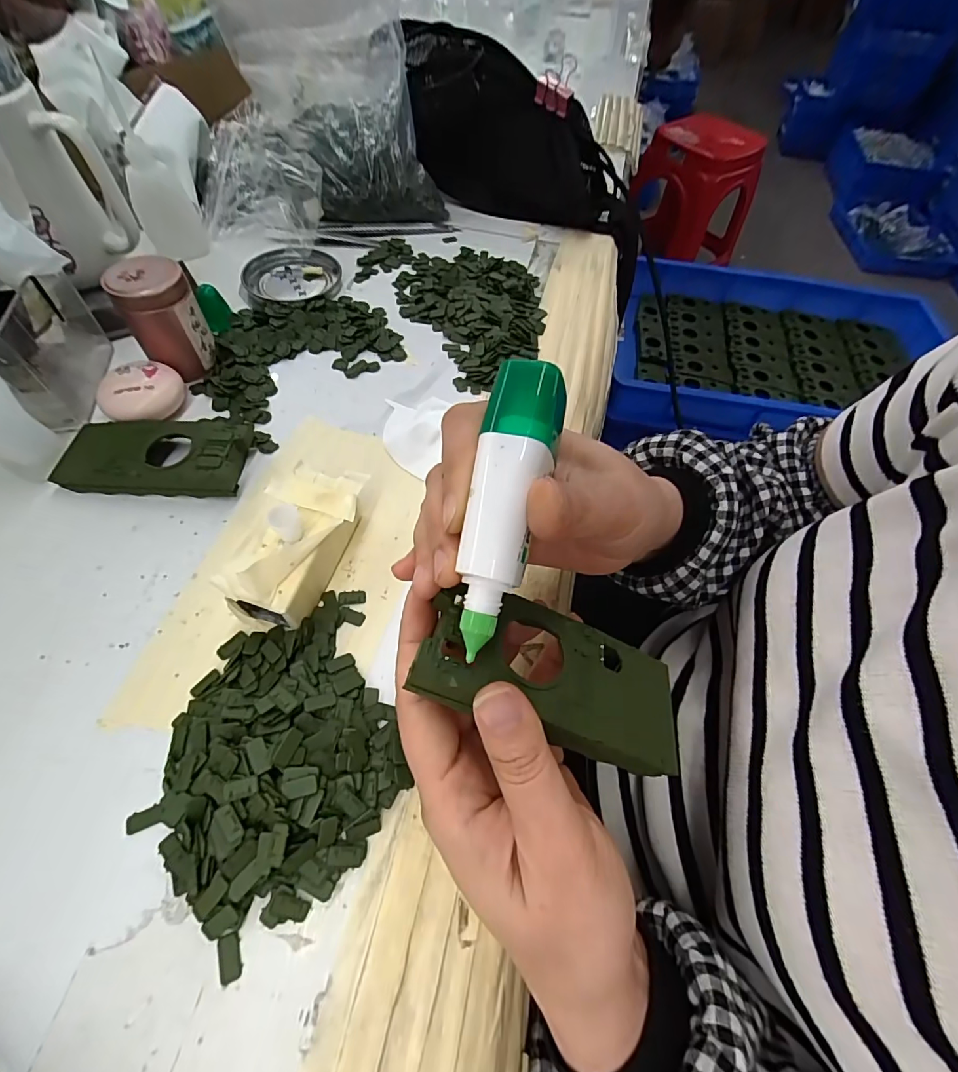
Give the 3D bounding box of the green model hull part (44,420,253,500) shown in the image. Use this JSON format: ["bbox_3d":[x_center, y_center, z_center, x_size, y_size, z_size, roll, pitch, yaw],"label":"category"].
[{"bbox_3d":[-0.192,-0.048,0.278,0.104,0.021,0.048,1,59,-3],"label":"green model hull part"}]

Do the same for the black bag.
[{"bbox_3d":[0.048,-0.370,0.467,0.267,0.178,0.099,16,59,6],"label":"black bag"}]

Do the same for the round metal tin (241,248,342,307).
[{"bbox_3d":[-0.159,-0.217,0.393,0.076,0.015,0.071,2,59,-2],"label":"round metal tin"}]

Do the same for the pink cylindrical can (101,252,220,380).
[{"bbox_3d":[-0.206,-0.141,0.305,0.043,0.064,0.036,-32,65,-20],"label":"pink cylindrical can"}]

